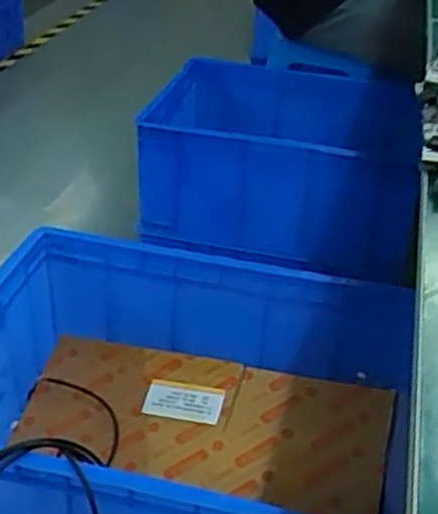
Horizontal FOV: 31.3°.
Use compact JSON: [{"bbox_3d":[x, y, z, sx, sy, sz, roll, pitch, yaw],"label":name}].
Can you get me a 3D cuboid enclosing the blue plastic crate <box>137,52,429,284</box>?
[{"bbox_3d":[0.129,-0.201,1.549,0.573,0.210,0.434,15,34,18],"label":"blue plastic crate"}]

